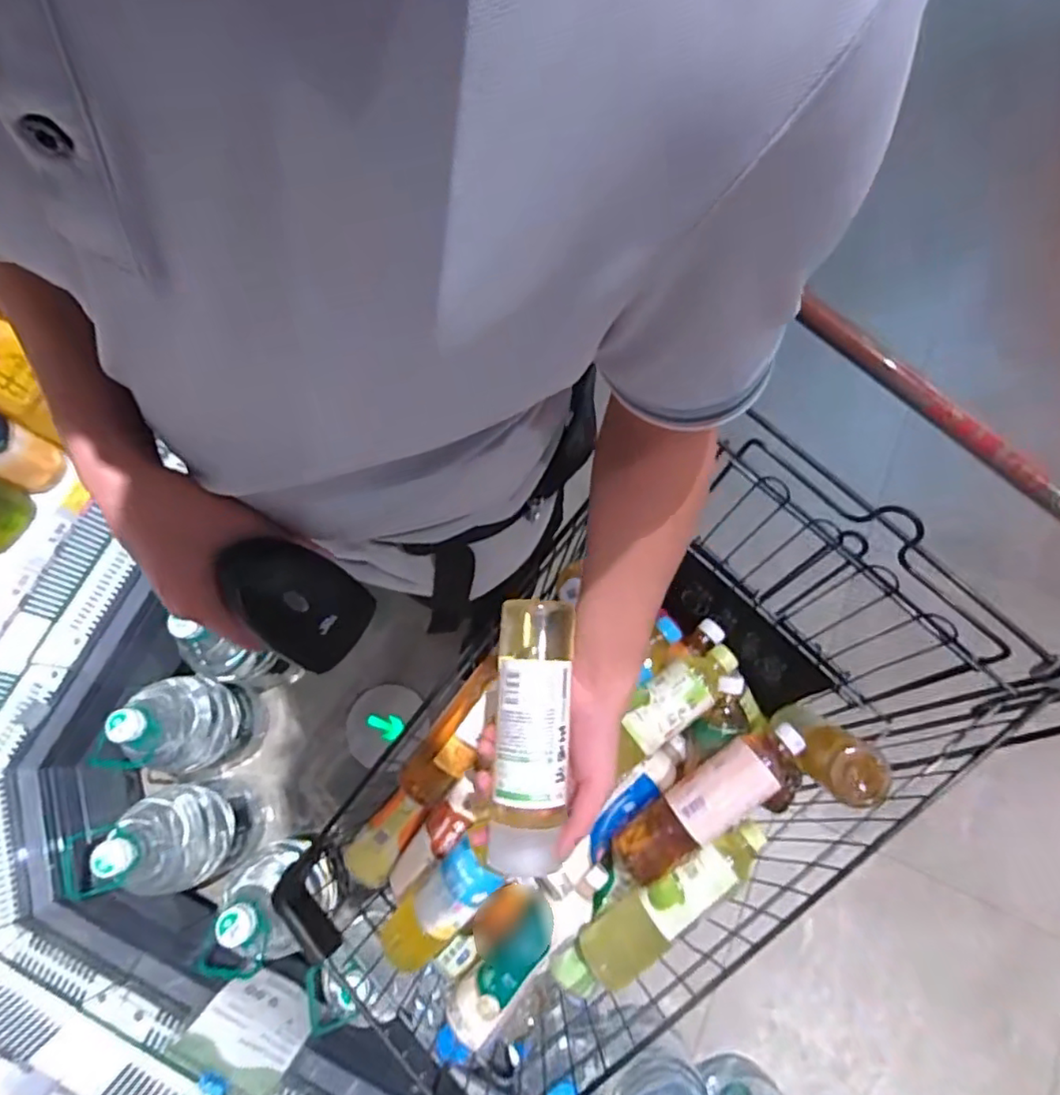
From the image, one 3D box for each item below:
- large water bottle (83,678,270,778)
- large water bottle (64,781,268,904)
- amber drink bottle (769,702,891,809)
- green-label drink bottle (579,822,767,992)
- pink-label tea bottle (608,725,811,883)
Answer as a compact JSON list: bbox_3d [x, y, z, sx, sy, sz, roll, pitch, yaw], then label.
[{"bbox_3d":[-0.665,0.346,1.196,0.159,0.407,0.185,-9,74,-2],"label":"large water bottle"},{"bbox_3d":[-0.664,0.539,1.151,0.192,0.390,0.175,-23,75,-6],"label":"large water bottle"},{"bbox_3d":[0.306,0.205,0.672,0.060,0.182,0.059,-11,100,-2],"label":"amber drink bottle"},{"bbox_3d":[0.144,0.375,0.650,0.067,0.068,0.239,46,105,12],"label":"green-label drink bottle"},{"bbox_3d":[0.181,0.267,0.645,0.238,0.063,0.065,-41,76,10],"label":"pink-label tea bottle"}]

